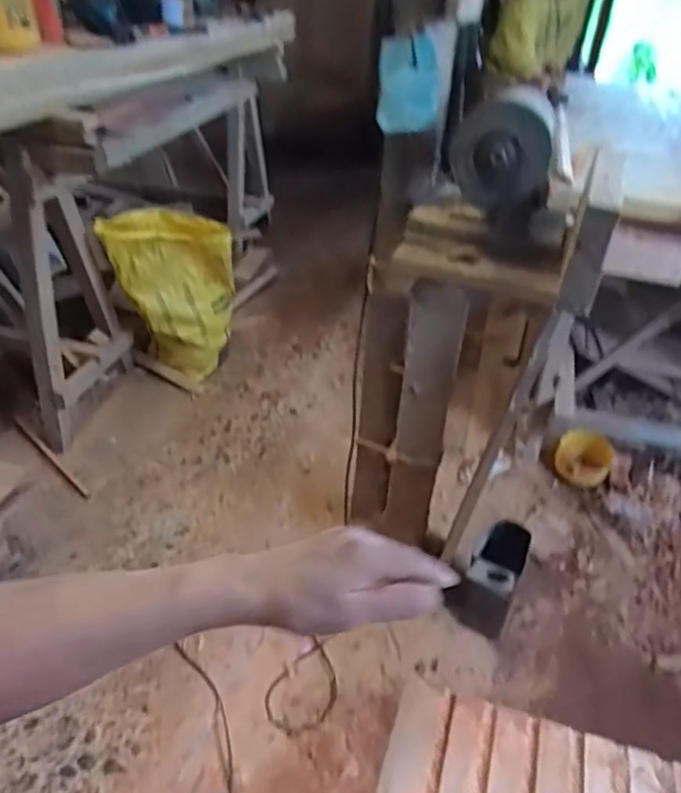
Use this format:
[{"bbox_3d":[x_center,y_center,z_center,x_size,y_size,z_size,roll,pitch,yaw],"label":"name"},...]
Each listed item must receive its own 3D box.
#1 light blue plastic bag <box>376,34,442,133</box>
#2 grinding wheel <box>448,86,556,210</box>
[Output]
[{"bbox_3d":[0.112,-0.519,1.014,0.107,0.135,0.101,5,37,2],"label":"light blue plastic bag"},{"bbox_3d":[0.231,-0.354,0.891,0.183,0.157,0.028,-11,49,40],"label":"grinding wheel"}]

